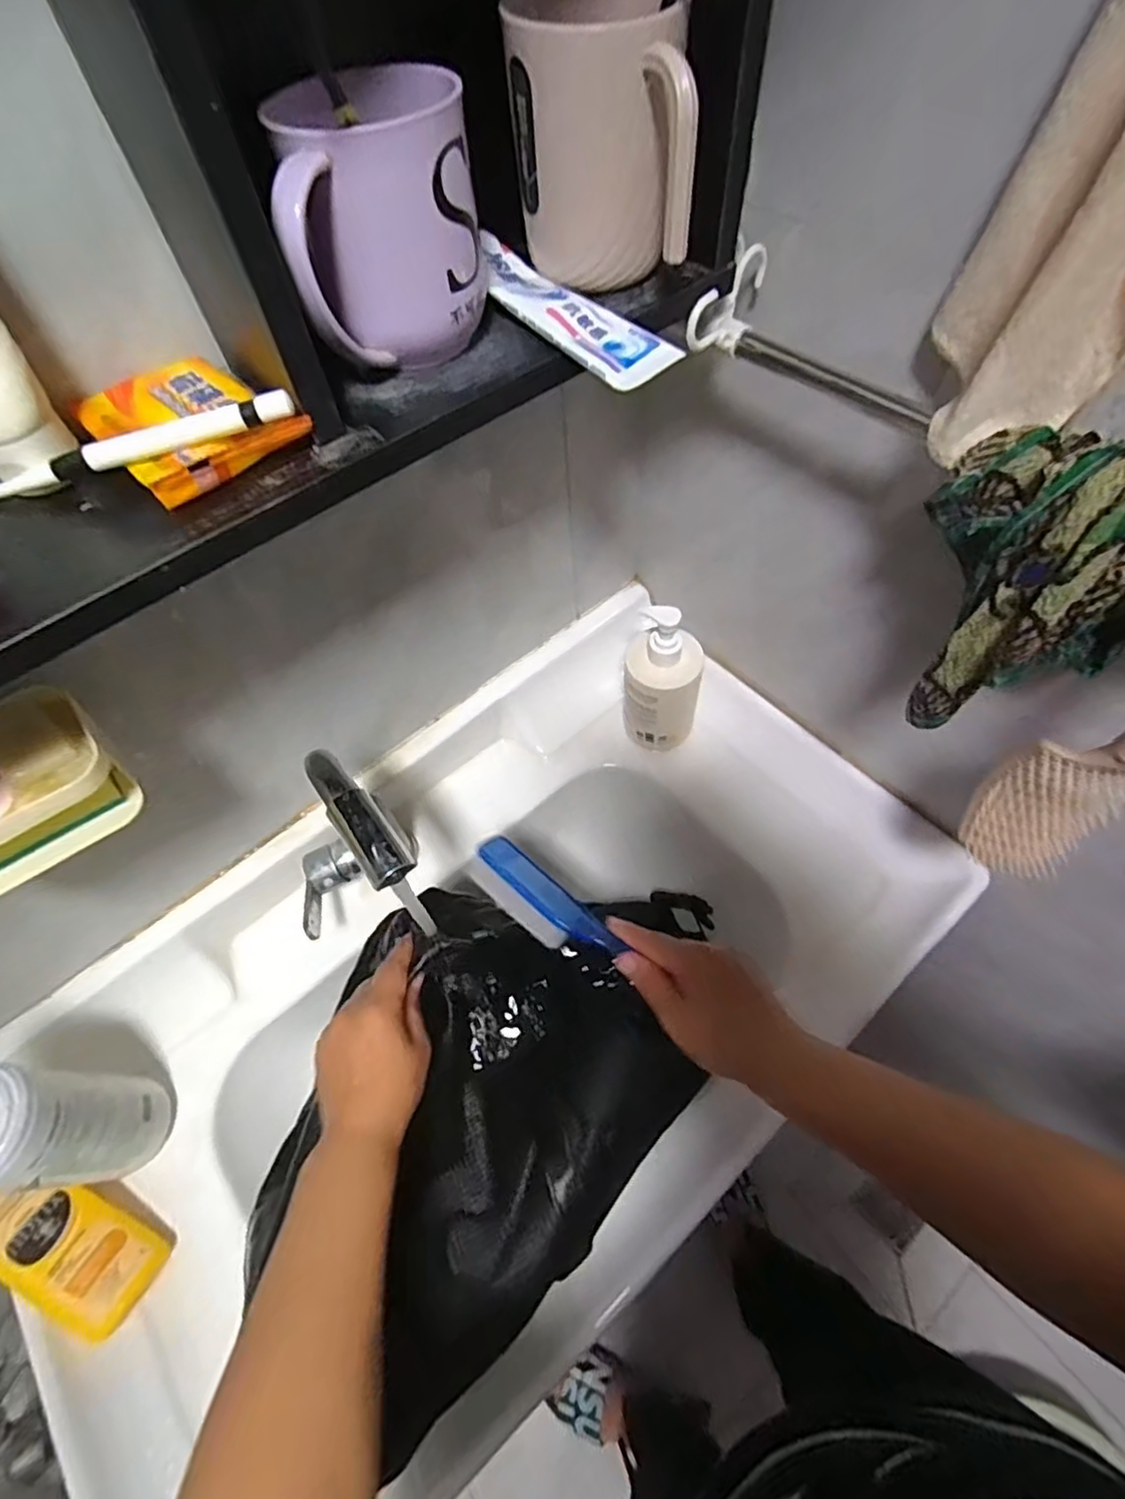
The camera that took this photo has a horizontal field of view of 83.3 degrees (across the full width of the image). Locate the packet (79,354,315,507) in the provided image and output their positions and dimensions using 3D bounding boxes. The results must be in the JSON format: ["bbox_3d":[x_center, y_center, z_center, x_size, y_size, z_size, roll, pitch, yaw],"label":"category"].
[{"bbox_3d":[-0.175,-0.154,0.295,0.069,0.011,0.103,-41,65,-19],"label":"packet"}]

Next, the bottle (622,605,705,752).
[{"bbox_3d":[0.100,-0.069,0.633,0.075,0.174,0.064,5,60,7],"label":"bottle"}]

